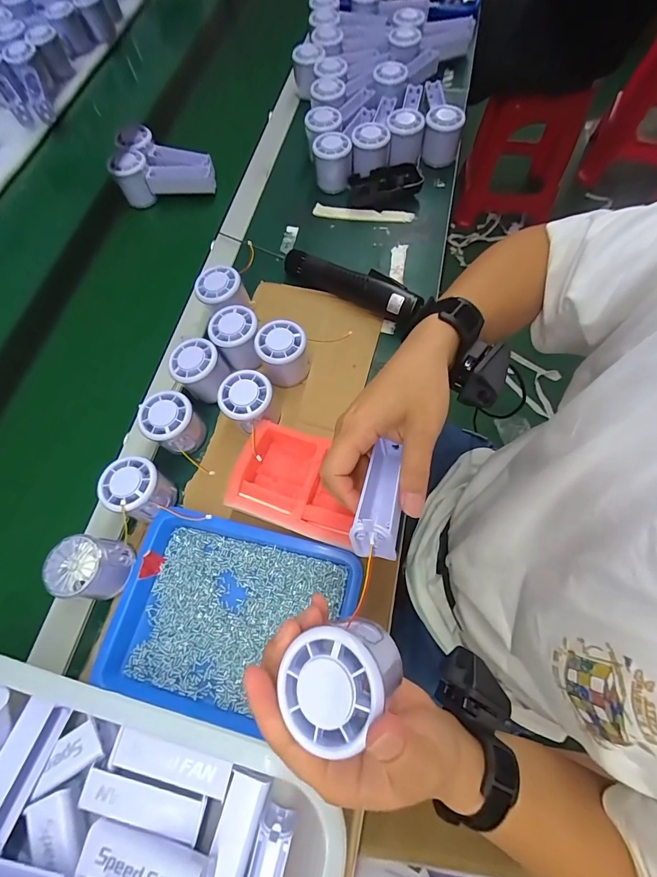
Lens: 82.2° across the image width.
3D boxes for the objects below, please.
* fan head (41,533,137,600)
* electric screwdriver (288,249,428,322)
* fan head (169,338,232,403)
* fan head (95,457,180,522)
[{"bbox_3d":[-0.231,0.125,0.368,0.055,0.051,0.055,-1,68,2],"label":"fan head"},{"bbox_3d":[0.027,-0.203,0.490,0.183,0.037,0.034,28,71,13],"label":"electric screwdriver"},{"bbox_3d":[-0.149,-0.078,0.444,0.055,0.058,0.053,-1,68,2],"label":"fan head"},{"bbox_3d":[-0.196,0.054,0.393,0.059,0.053,0.055,-1,68,2],"label":"fan head"}]

